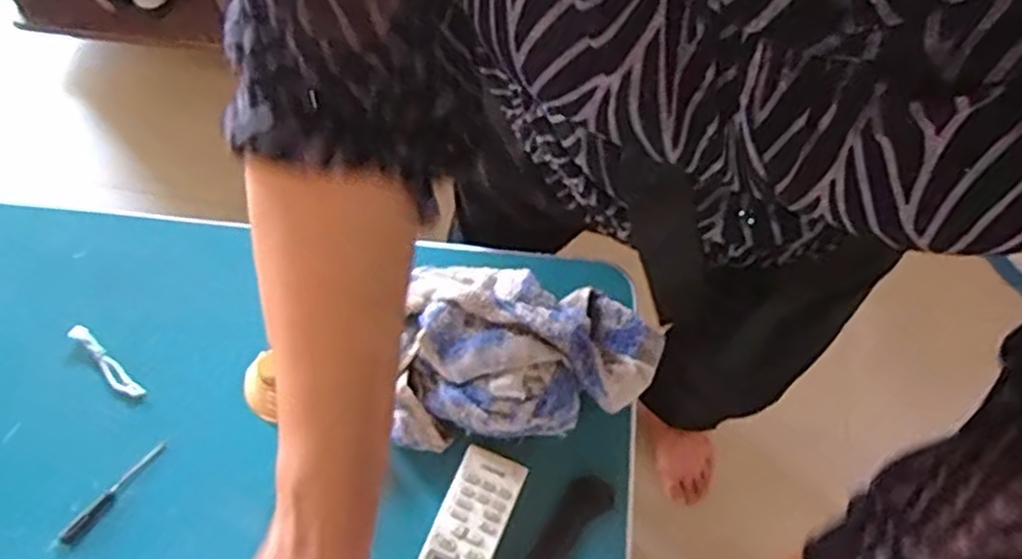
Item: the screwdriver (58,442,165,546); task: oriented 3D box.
[{"bbox_3d":[-0.276,0.147,0.509,0.014,0.006,0.084,31,70,16],"label":"screwdriver"}]

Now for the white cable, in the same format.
[{"bbox_3d":[-0.300,0.062,0.545,0.075,0.005,0.013,44,74,8],"label":"white cable"}]

